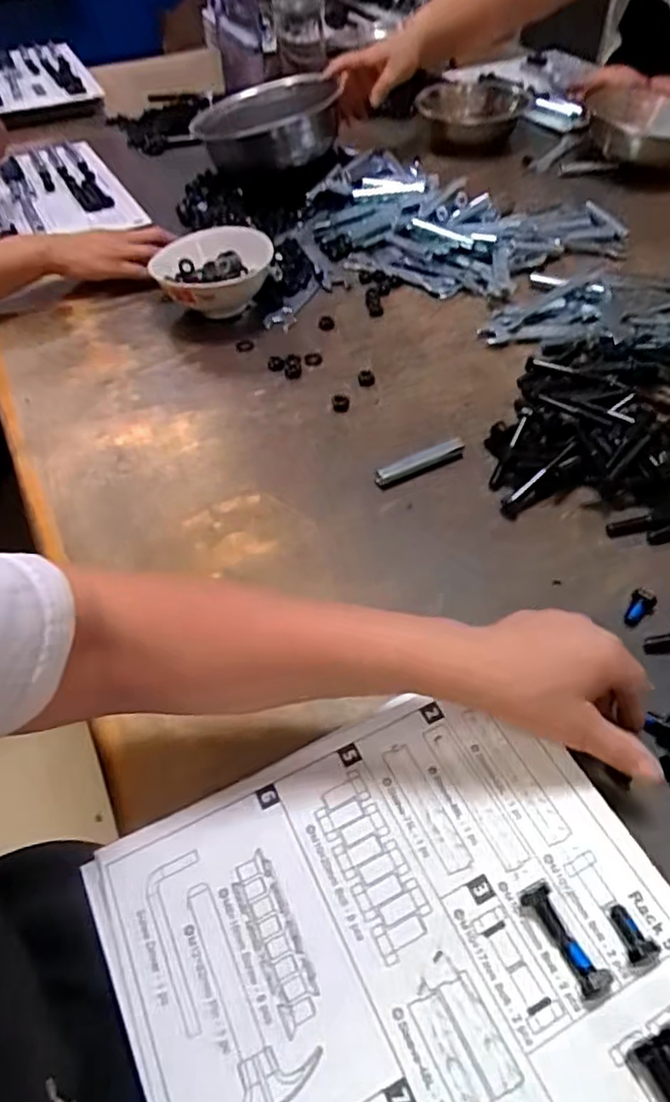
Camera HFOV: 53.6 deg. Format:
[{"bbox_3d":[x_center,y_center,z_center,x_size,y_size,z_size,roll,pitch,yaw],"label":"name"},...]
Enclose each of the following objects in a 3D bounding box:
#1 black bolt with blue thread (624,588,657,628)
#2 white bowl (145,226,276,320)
[{"bbox_3d":[0.223,0.043,0.485,0.016,0.017,0.026,24,55,21],"label":"black bolt with blue thread"},{"bbox_3d":[-0.134,-0.307,0.755,0.127,0.062,0.127,-2,50,2],"label":"white bowl"}]

